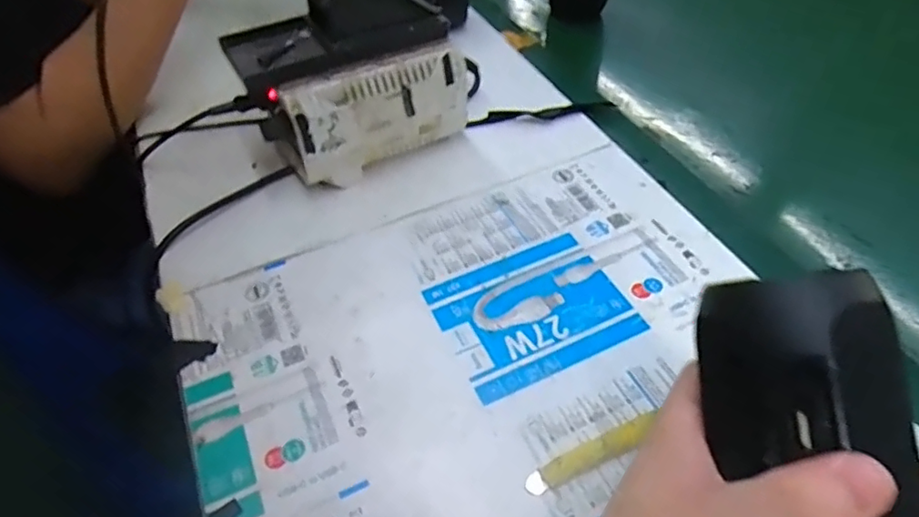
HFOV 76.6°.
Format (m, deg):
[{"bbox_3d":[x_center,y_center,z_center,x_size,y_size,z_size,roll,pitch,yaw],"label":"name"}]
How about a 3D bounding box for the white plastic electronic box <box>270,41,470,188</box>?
[{"bbox_3d":[-0.065,-0.112,0.461,0.145,0.094,0.044,-24,51,-17],"label":"white plastic electronic box"}]

